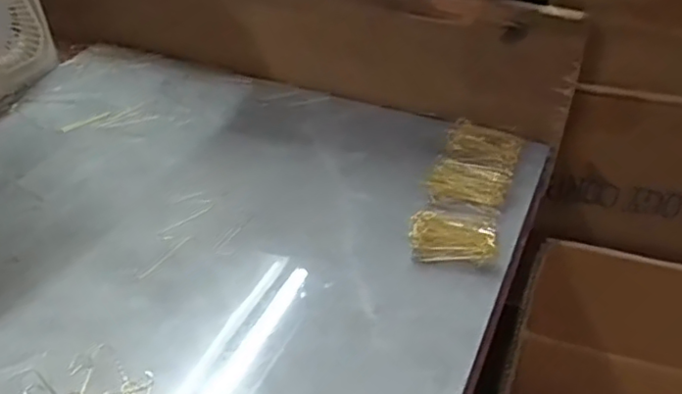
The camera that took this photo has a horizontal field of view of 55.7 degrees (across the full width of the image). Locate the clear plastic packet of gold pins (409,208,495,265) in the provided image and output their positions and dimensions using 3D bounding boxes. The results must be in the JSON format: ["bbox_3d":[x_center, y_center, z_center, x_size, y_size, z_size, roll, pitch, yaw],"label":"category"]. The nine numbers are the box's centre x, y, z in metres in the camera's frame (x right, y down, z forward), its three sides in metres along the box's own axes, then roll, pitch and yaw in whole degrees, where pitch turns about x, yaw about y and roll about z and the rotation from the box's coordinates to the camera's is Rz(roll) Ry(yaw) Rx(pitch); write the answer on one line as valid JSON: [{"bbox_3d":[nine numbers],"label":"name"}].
[{"bbox_3d":[0.096,0.035,0.556,0.071,0.022,0.051,10,40,13],"label":"clear plastic packet of gold pins"}]

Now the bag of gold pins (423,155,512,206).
[{"bbox_3d":[0.118,-0.015,0.606,0.073,0.012,0.054,13,41,17],"label":"bag of gold pins"}]

